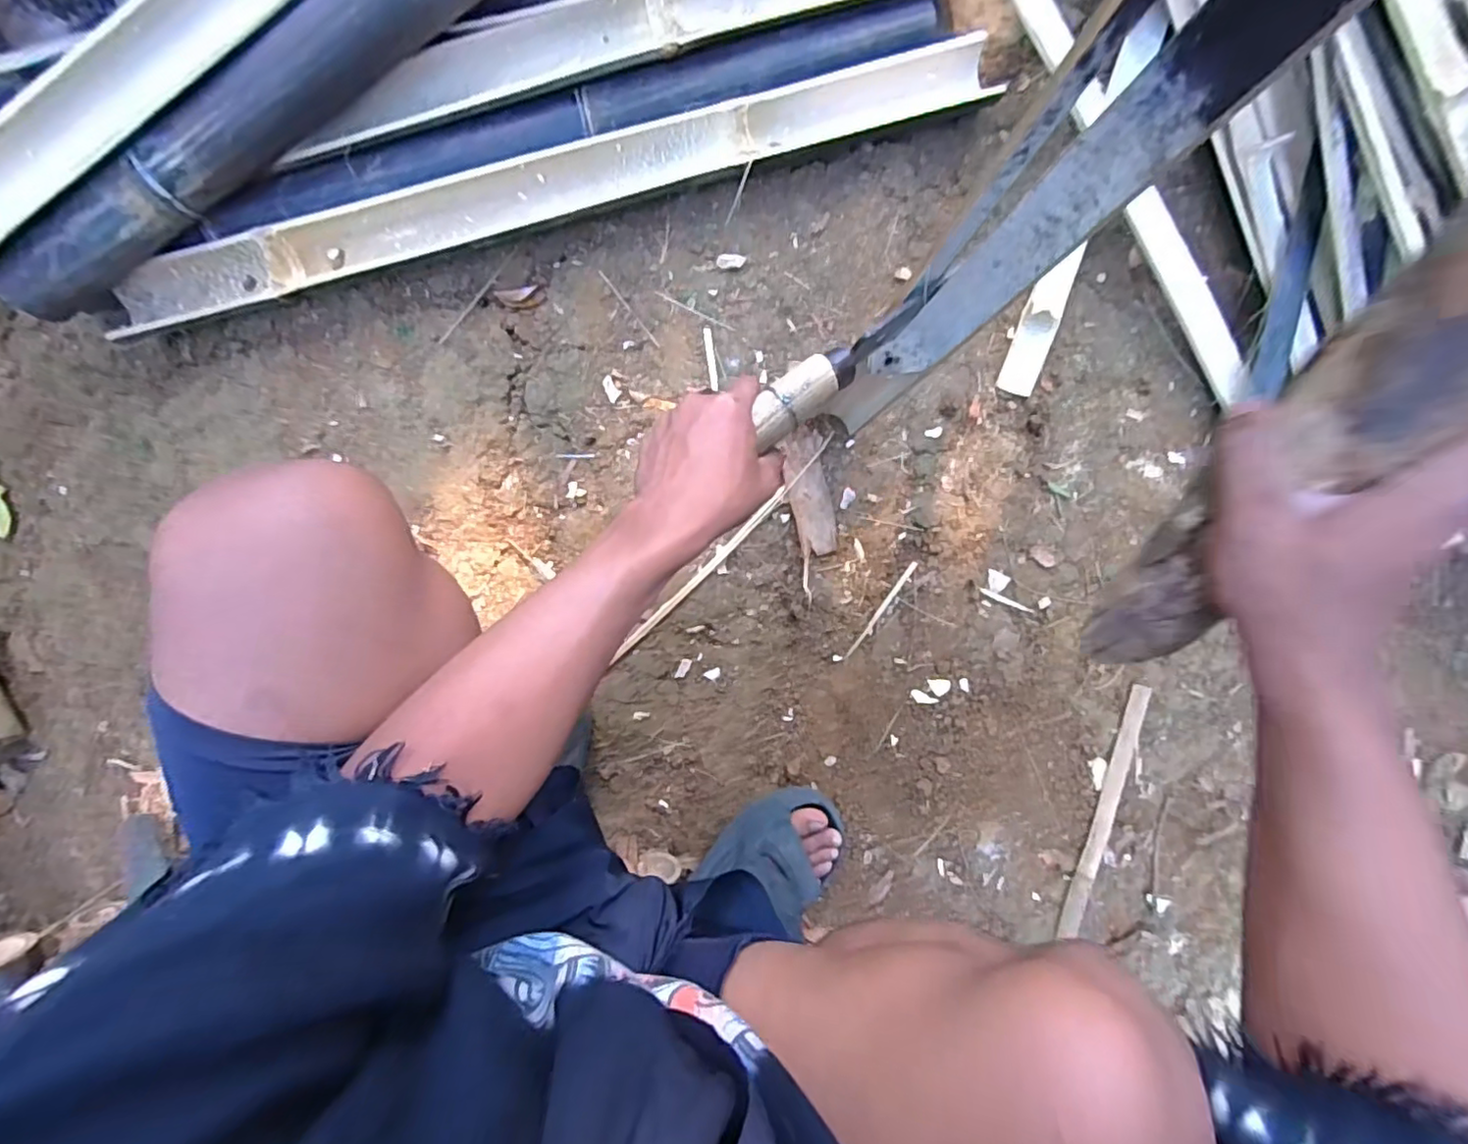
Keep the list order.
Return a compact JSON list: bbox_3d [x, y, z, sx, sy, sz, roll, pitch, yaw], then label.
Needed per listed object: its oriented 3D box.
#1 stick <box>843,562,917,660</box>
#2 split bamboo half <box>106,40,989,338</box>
[{"bbox_3d":[0.158,0.043,0.669,0.010,0.004,0.124,35,94,-2],"label":"stick"},{"bbox_3d":[-0.176,-0.381,0.623,0.894,0.045,0.078,-15,94,1],"label":"split bamboo half"}]

